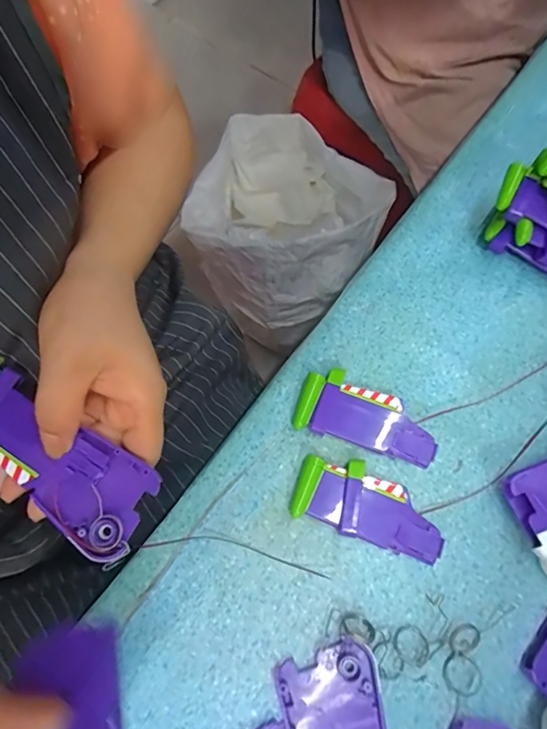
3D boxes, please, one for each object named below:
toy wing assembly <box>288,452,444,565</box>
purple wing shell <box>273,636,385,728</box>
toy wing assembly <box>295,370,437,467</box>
[{"bbox_3d":[0.058,0.085,0.272,0.087,0.013,0.040,17,69,8],"label":"toy wing assembly"},{"bbox_3d":[0.032,0.183,0.235,0.051,0.007,0.061,-14,68,-4],"label":"purple wing shell"},{"bbox_3d":[0.061,0.033,0.291,0.089,0.013,0.040,17,69,8],"label":"toy wing assembly"}]

